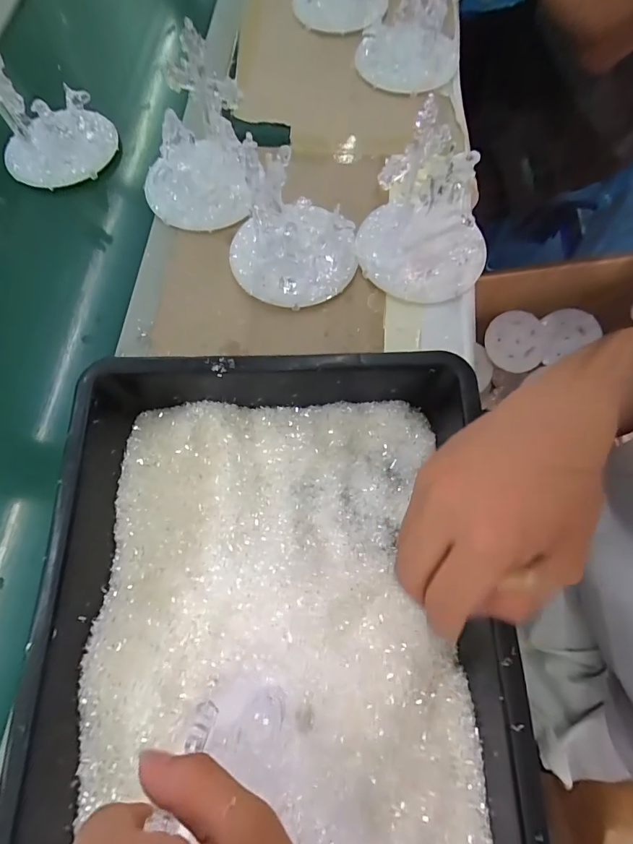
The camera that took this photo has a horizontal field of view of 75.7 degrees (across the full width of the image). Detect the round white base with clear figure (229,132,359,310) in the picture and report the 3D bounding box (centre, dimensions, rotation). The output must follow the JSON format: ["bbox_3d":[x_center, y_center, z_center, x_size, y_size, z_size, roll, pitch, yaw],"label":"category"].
[{"bbox_3d":[-0.023,-0.180,0.386,0.118,0.085,0.109,0,70,0],"label":"round white base with clear figure"}]

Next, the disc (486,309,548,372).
[{"bbox_3d":[0.433,-0.174,0.886,0.125,0.022,0.125,1,96,6],"label":"disc"}]

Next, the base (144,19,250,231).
[{"bbox_3d":[-0.129,-0.282,0.403,0.112,0.122,0.113,0,70,0],"label":"base"}]

